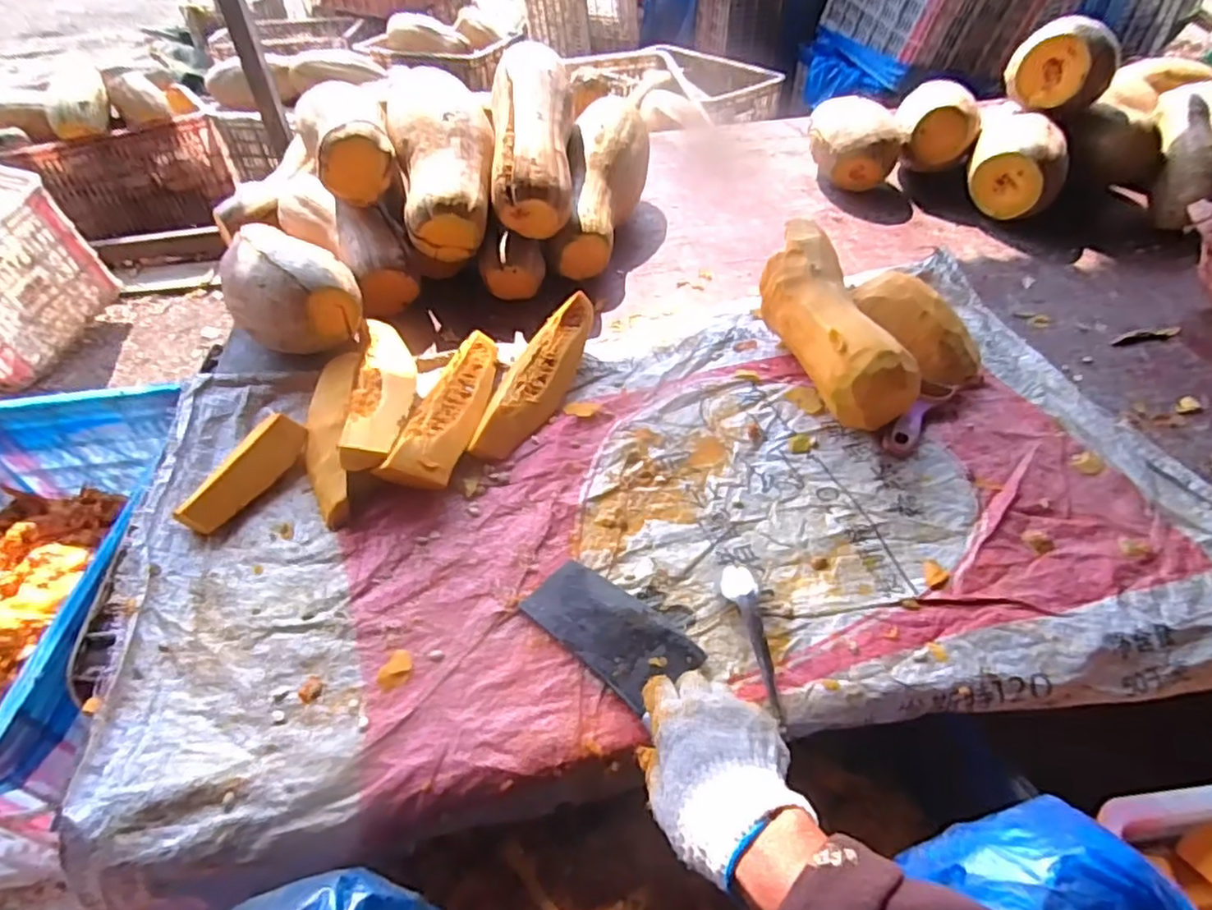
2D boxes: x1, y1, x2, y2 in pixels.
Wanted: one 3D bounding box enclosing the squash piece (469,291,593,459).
[{"bbox_3d":[-0.080,-0.090,0.723,0.067,0.060,0.233,15,48,16],"label":"squash piece"}]

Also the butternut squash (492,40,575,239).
[{"bbox_3d":[-0.100,-0.444,0.881,0.111,0.090,0.324,-2,65,-1],"label":"butternut squash"}]

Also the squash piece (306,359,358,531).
[{"bbox_3d":[-0.285,-0.024,0.674,0.055,0.043,0.231,-9,46,-8],"label":"squash piece"}]

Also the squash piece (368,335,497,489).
[{"bbox_3d":[-0.163,-0.052,0.689,0.057,0.041,0.238,7,46,8],"label":"squash piece"}]

